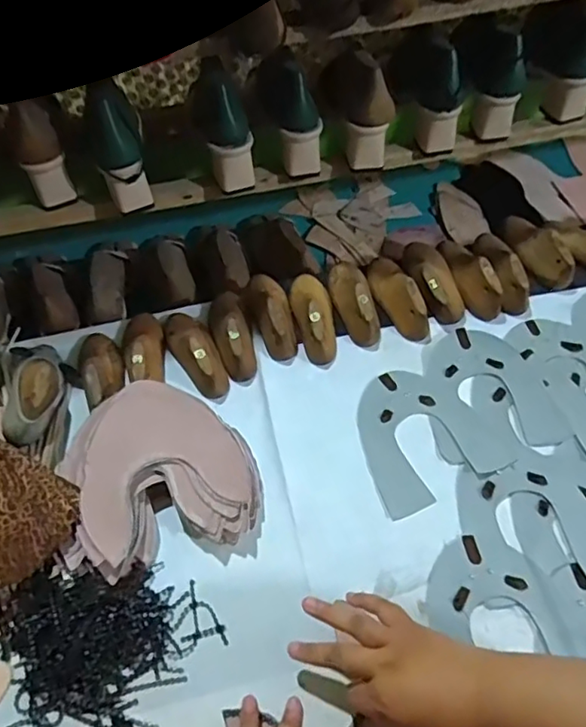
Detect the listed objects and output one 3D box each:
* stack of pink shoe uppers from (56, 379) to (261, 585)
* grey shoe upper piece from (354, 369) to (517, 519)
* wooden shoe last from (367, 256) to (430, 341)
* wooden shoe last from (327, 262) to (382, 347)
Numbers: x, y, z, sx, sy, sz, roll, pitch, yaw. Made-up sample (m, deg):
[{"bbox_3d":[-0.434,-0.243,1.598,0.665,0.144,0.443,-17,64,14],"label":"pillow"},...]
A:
[{"bbox_3d":[-0.143,0.113,0.622,0.188,0.062,0.188,-17,56,-9],"label":"stack of pink shoe uppers"},{"bbox_3d":[0.144,0.077,0.666,0.151,0.005,0.159,-23,57,-12],"label":"grey shoe upper piece"},{"bbox_3d":[0.131,-0.095,0.754,0.052,0.052,0.137,-17,56,-9],"label":"wooden shoe last"},{"bbox_3d":[0.082,-0.087,0.756,0.054,0.053,0.131,-15,56,-7],"label":"wooden shoe last"}]

